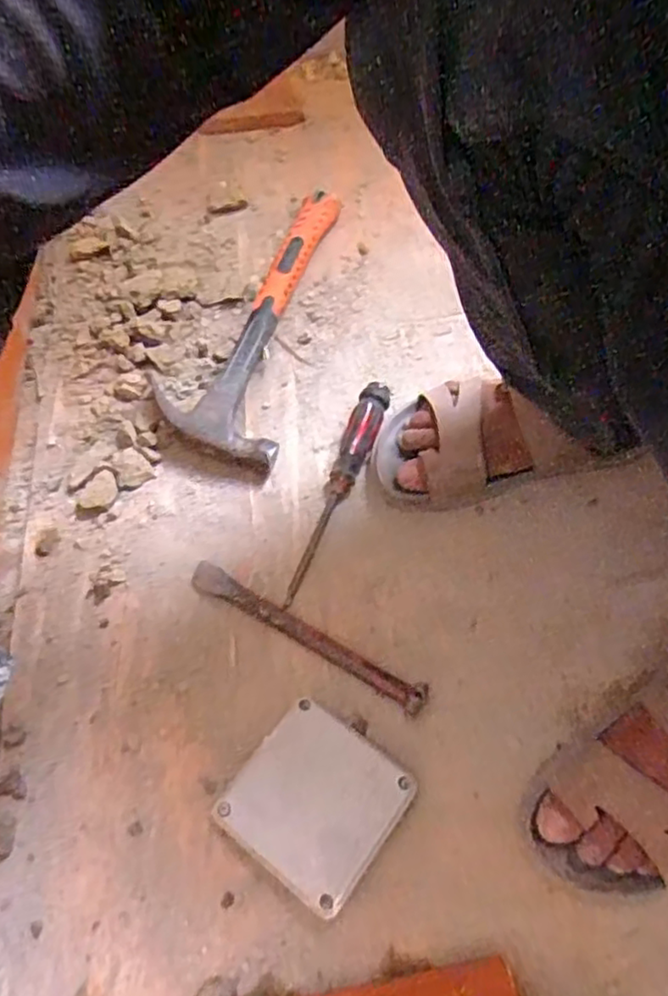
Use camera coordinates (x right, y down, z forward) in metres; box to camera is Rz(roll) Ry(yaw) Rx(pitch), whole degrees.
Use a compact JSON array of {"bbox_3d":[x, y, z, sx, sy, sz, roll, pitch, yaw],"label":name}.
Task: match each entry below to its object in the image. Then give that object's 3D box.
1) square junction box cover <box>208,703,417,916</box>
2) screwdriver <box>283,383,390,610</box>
[{"bbox_3d":[-0.013,0.207,0.458,0.103,0.025,0.103,36,70,13],"label":"square junction box cover"},{"bbox_3d":[0.003,-0.009,0.566,0.026,0.026,0.213,21,67,7],"label":"screwdriver"}]

